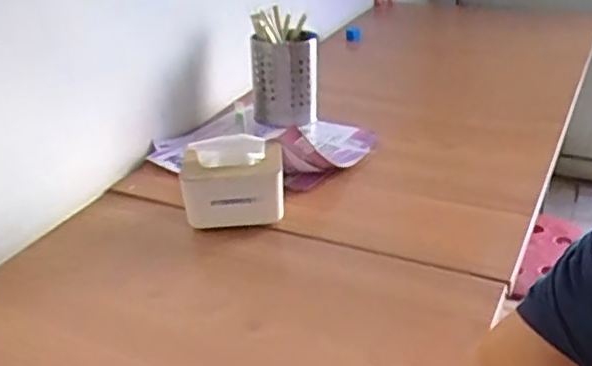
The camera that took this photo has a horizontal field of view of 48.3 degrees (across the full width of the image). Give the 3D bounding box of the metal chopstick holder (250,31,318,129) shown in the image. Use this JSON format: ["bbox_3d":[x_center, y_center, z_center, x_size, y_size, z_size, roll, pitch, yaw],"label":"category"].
[{"bbox_3d":[-0.020,-0.188,1.207,0.119,0.154,0.116,-3,29,0],"label":"metal chopstick holder"}]

